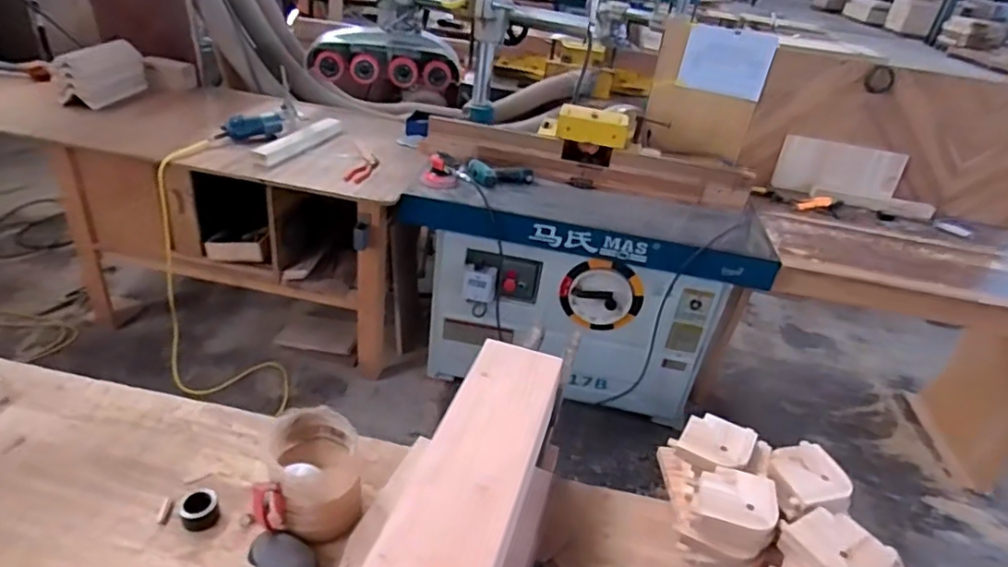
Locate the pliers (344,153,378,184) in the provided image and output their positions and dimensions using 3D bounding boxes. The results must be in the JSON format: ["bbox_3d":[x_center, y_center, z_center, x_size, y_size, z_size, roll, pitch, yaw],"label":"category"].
[{"bbox_3d":[-0.437,-0.359,1.853,0.057,0.019,0.214,12,32,7],"label":"pliers"}]

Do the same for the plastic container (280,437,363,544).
[{"bbox_3d":[-0.250,0.262,0.799,0.103,0.106,0.126,-4,34,-20],"label":"plastic container"}]

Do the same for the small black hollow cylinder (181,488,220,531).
[{"bbox_3d":[-0.405,0.298,0.789,0.043,0.024,0.052,0,33,-14],"label":"small black hollow cylinder"}]

